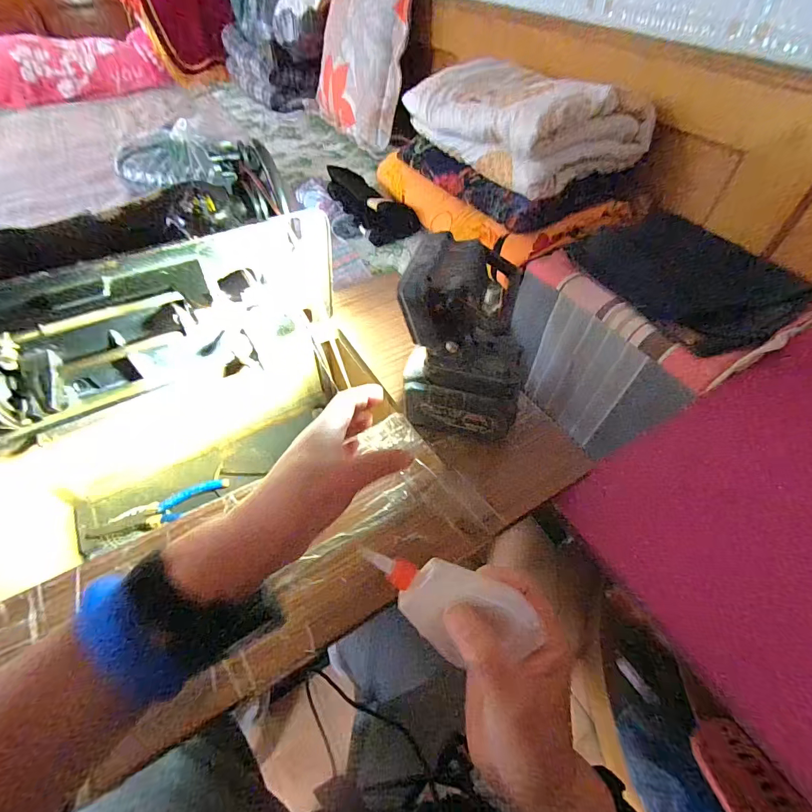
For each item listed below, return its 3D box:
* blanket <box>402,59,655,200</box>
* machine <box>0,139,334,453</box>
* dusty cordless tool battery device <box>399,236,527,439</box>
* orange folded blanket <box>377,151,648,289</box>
[{"bbox_3d":[0.239,-0.605,0.829,0.339,0.140,0.411,-18,54,-16],"label":"blanket"},{"bbox_3d":[-0.285,-0.129,0.446,0.394,0.154,0.243,-18,54,-16],"label":"machine"},{"bbox_3d":[0.056,-0.054,0.393,0.121,0.196,0.077,8,51,5],"label":"dusty cordless tool battery device"},{"bbox_3d":[0.206,-0.474,0.925,0.343,0.091,0.473,-23,55,-19],"label":"orange folded blanket"}]

